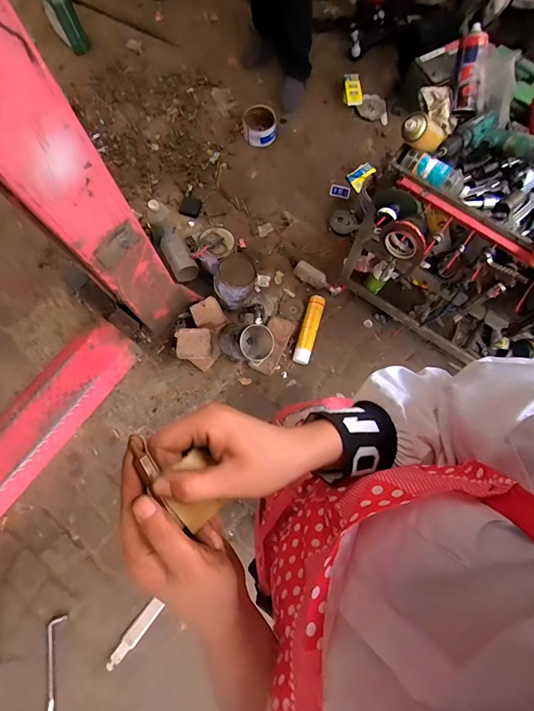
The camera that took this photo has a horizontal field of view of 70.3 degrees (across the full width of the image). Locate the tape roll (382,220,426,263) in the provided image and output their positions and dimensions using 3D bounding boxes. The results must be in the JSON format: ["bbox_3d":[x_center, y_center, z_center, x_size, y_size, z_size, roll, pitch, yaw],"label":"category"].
[{"bbox_3d":[0.334,-0.277,0.926,0.109,0.127,0.023,37,80,8],"label":"tape roll"}]

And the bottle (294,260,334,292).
[{"bbox_3d":[0.202,-0.329,1.607,0.190,0.061,0.069,31,79,7],"label":"bottle"}]

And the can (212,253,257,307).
[{"bbox_3d":[-0.124,-0.286,1.485,0.130,0.199,0.143,0,77,0],"label":"can"}]

